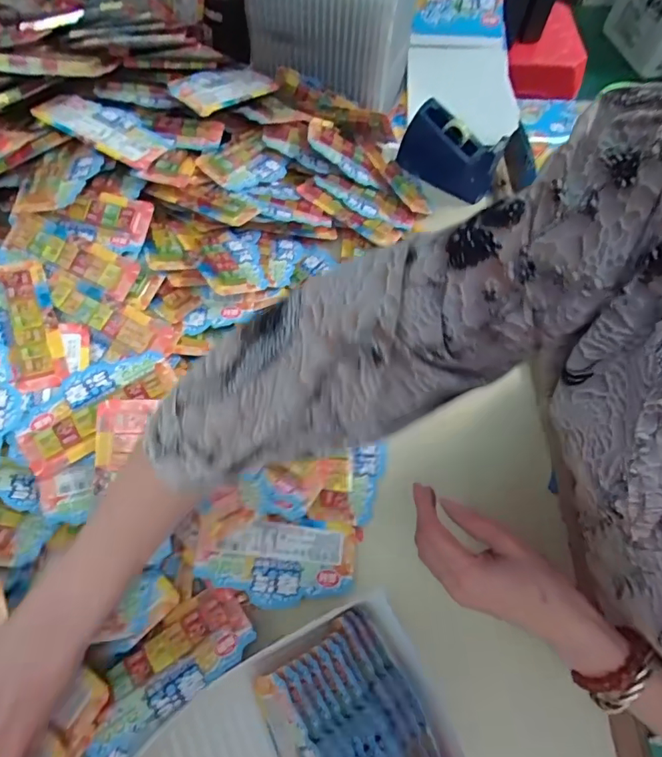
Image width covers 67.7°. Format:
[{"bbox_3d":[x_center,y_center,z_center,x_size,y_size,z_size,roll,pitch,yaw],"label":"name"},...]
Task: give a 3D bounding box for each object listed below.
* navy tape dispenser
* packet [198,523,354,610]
[{"bbox_3d":[0.165,-0.313,0.681,0.137,0.079,0.046,35,66,14],"label":"navy tape dispenser"},{"bbox_3d":[-0.046,0.167,0.452,0.144,0.017,0.071,6,61,-16],"label":"packet"}]

